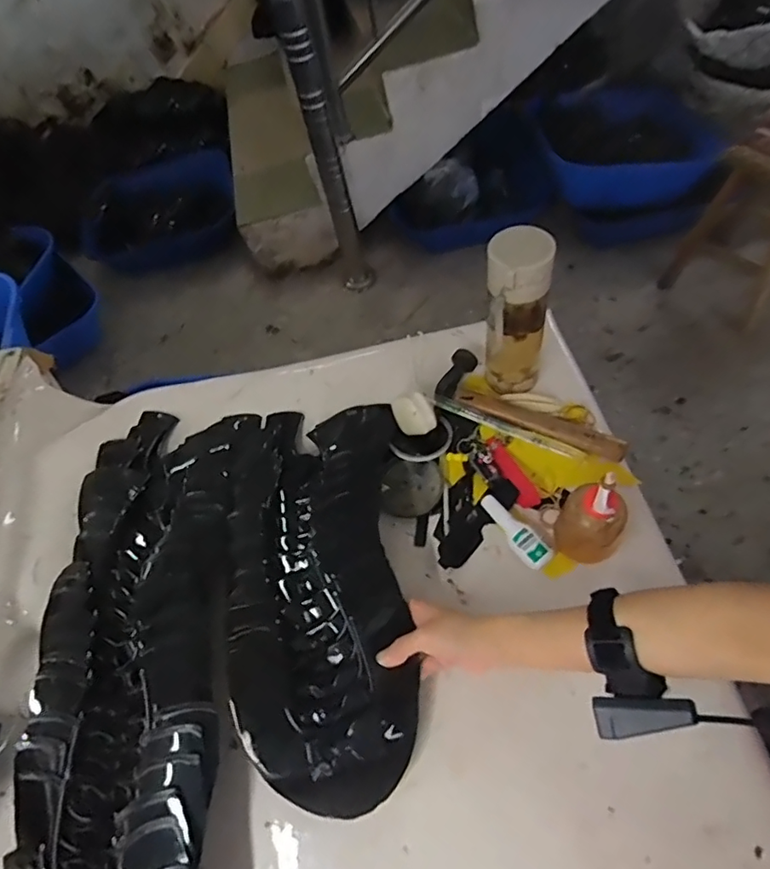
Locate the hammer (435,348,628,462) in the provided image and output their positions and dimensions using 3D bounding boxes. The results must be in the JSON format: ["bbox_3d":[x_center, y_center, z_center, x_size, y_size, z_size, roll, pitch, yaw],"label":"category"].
[{"bbox_3d":[0.184,-0.037,0.686,0.240,0.021,0.081,22,63,22],"label":"hammer"}]

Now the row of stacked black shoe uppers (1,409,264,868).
[{"bbox_3d":[-0.250,0.271,0.529,0.214,0.070,0.753,-8,56,5],"label":"row of stacked black shoe uppers"}]

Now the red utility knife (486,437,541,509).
[{"bbox_3d":[0.150,0.044,0.644,0.023,0.006,0.097,-21,58,-11],"label":"red utility knife"}]

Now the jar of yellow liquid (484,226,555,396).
[{"bbox_3d":[0.153,-0.133,0.635,0.076,0.208,0.069,7,61,15],"label":"jar of yellow liquid"}]

